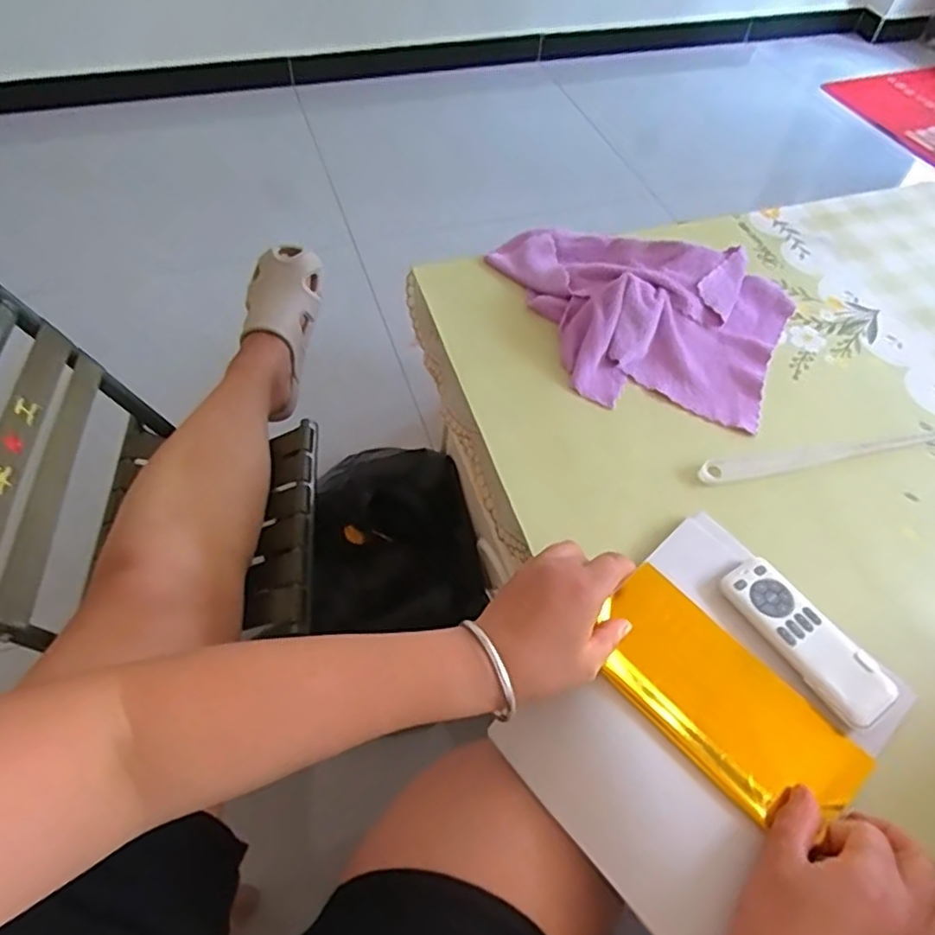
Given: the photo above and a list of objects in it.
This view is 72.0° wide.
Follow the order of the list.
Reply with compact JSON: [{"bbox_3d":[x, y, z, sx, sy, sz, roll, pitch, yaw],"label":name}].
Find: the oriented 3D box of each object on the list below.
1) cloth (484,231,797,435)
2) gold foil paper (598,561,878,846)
[{"bbox_3d":[0.168,-0.156,0.631,0.294,0.049,0.205,14,56,5],"label":"cloth"},{"bbox_3d":[0.168,0.156,0.435,0.086,0.006,0.181,-38,65,-20],"label":"gold foil paper"}]

